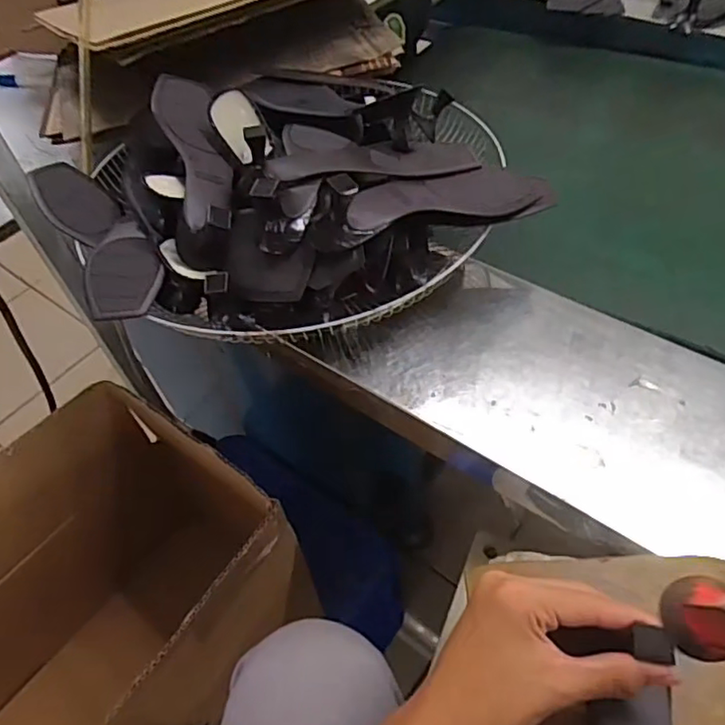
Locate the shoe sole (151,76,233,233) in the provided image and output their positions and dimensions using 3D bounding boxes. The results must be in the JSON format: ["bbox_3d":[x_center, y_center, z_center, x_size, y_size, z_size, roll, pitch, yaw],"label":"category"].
[{"bbox_3d":[-0.160,-0.209,0.584,0.054,0.030,0.198,-16,66,-6],"label":"shoe sole"}]

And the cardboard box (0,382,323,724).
[{"bbox_3d":[-0.311,0.343,0.757,0.334,0.389,0.441,29,59,26],"label":"cardboard box"}]

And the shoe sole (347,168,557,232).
[{"bbox_3d":[0.082,-0.145,0.549,0.211,0.023,0.058,-12,49,-23],"label":"shoe sole"}]

